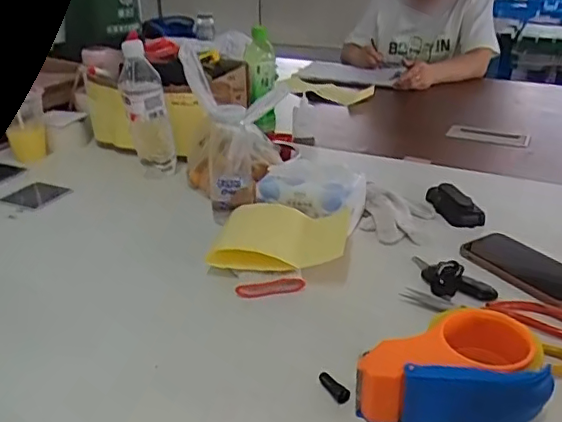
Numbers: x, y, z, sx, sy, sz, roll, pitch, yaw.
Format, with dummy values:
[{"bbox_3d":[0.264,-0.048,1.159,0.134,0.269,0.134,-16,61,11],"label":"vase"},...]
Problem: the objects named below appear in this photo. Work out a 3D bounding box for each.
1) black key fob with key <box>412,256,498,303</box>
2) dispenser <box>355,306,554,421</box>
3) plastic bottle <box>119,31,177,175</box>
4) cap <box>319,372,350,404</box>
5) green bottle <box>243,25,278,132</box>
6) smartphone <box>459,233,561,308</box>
[{"bbox_3d":[0.194,0.076,0.657,0.109,0.019,0.052,21,33,37],"label":"black key fob with key"},{"bbox_3d":[0.144,0.133,0.495,0.161,0.057,0.091,3,26,7],"label":"dispenser"},{"bbox_3d":[-0.220,-0.164,0.931,0.076,0.217,0.084,-8,27,-15],"label":"plastic bottle"},{"bbox_3d":[0.047,0.160,0.508,0.011,0.011,0.036,-19,31,-34],"label":"cap"},{"bbox_3d":[-0.039,-0.262,1.134,0.068,0.198,0.054,-13,29,-25],"label":"green bottle"},{"bbox_3d":[0.296,0.068,0.684,0.076,0.013,0.154,-16,30,-29],"label":"smartphone"}]

